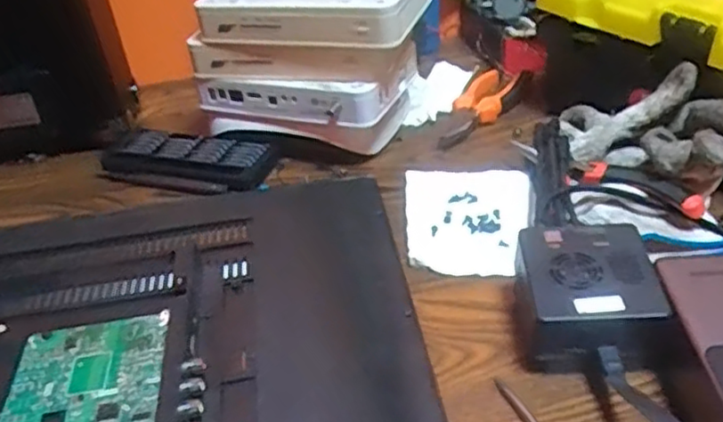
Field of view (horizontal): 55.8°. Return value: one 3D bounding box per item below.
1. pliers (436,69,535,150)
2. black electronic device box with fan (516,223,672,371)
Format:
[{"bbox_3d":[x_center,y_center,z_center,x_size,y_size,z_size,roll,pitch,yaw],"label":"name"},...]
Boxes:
[{"bbox_3d":[0.119,-0.099,0.646,0.057,0.023,0.138,15,40,27],"label":"pliers"},{"bbox_3d":[0.131,0.052,0.407,0.077,0.051,0.083,-4,35,5],"label":"black electronic device box with fan"}]

